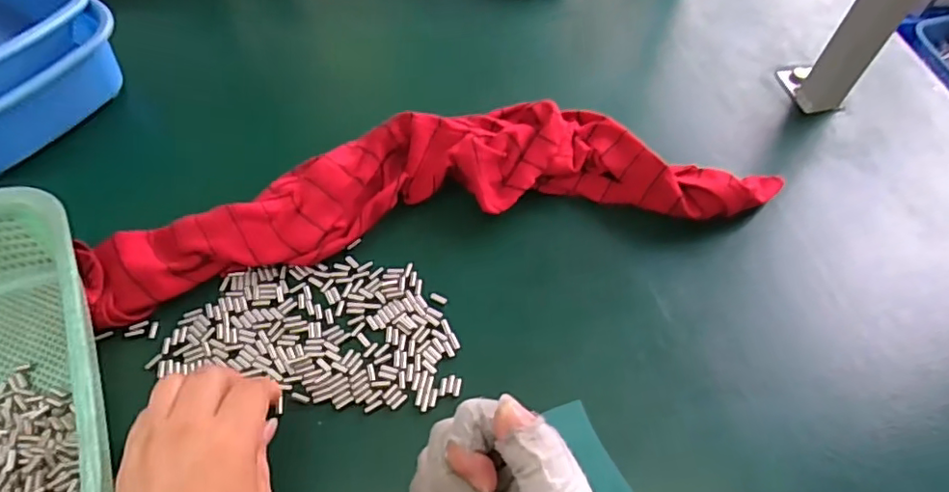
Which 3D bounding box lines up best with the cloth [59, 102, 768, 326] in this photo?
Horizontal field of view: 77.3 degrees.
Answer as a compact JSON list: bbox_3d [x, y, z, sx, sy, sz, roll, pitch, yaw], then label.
[{"bbox_3d":[-0.027,-0.049,0.494,0.553,0.043,0.140,-9,58,-7],"label":"cloth"}]

